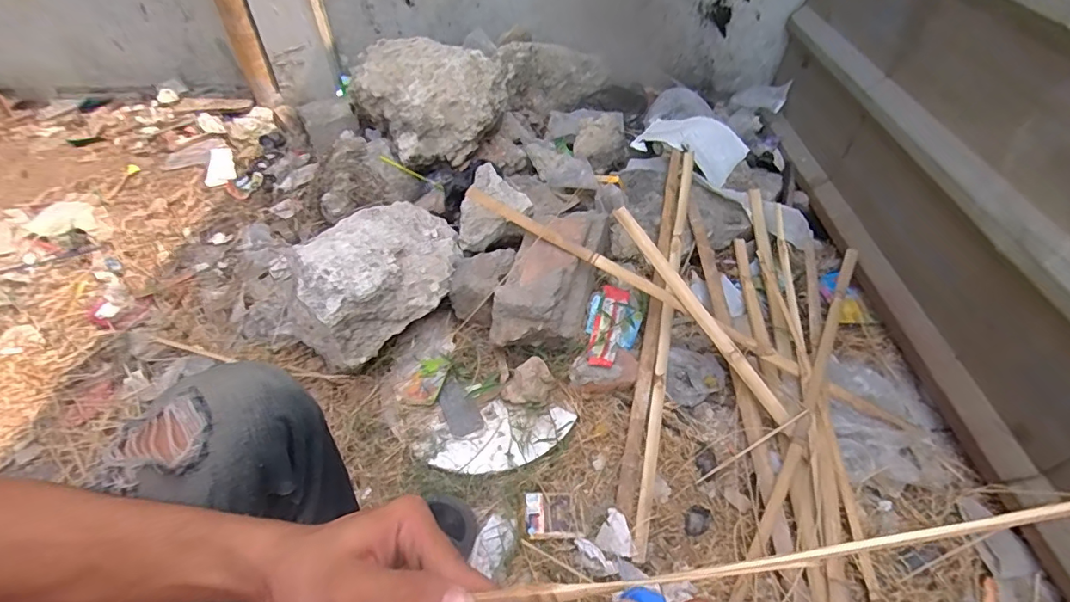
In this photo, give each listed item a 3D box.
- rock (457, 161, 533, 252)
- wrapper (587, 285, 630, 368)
[{"bbox_3d":[-0.119,-0.204,1.098,0.154,0.089,0.164,-26,53,-20],"label":"rock"},{"bbox_3d":[0.144,0.051,0.993,0.055,0.019,0.206,12,50,11],"label":"wrapper"}]

